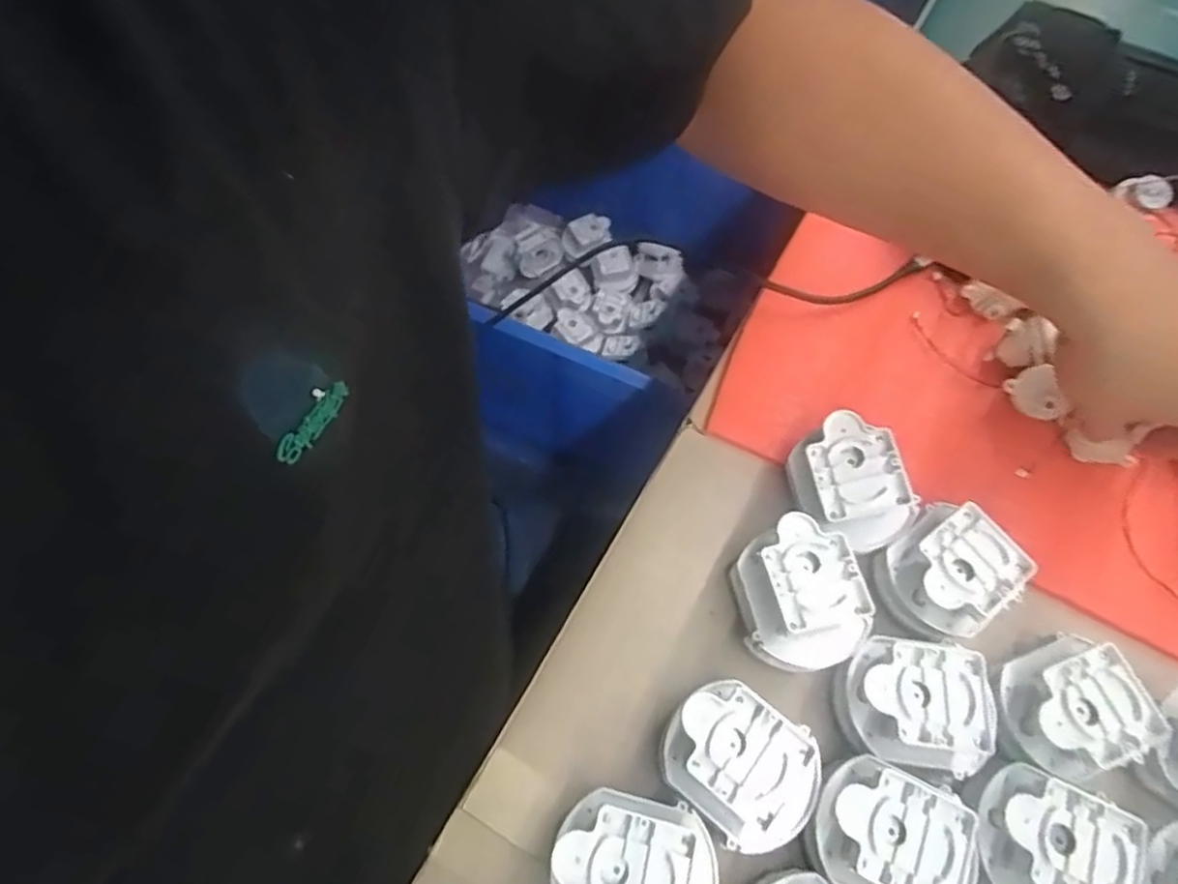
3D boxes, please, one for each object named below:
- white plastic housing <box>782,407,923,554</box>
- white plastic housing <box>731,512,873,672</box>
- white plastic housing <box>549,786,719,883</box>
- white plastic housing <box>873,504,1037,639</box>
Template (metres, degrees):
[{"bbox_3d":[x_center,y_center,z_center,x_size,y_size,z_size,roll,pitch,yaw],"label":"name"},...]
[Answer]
[{"bbox_3d":[0.139,0.023,0.375,0.055,0.045,0.067,-13,66,-10],"label":"white plastic housing"},{"bbox_3d":[0.105,0.079,0.356,0.061,0.050,0.070,-14,66,-10],"label":"white plastic housing"},{"bbox_3d":[0.019,0.184,0.300,0.069,0.048,0.058,19,64,6],"label":"white plastic housing"},{"bbox_3d":[0.187,0.066,0.363,0.064,0.041,0.058,-37,72,-19],"label":"white plastic housing"}]

